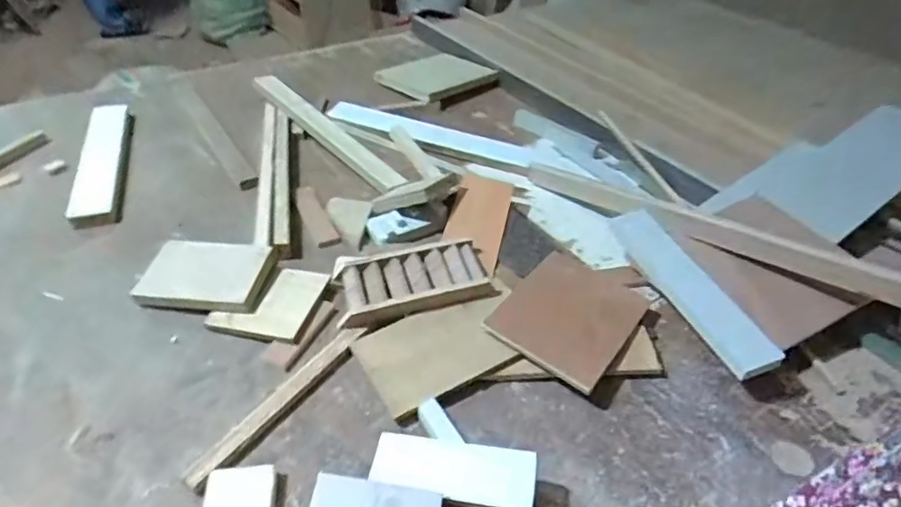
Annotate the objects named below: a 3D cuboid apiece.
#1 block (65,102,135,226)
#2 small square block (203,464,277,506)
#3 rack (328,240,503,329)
[{"bbox_3d":[-0.528,-0.148,0.835,0.064,0.021,0.324,-13,43,-16],"label":"block"},{"bbox_3d":[-0.172,0.208,0.451,0.056,0.019,0.064,-6,42,-9],"label":"small square block"},{"bbox_3d":[-0.042,0.025,0.639,0.172,0.024,0.103,-9,43,-12],"label":"rack"}]

